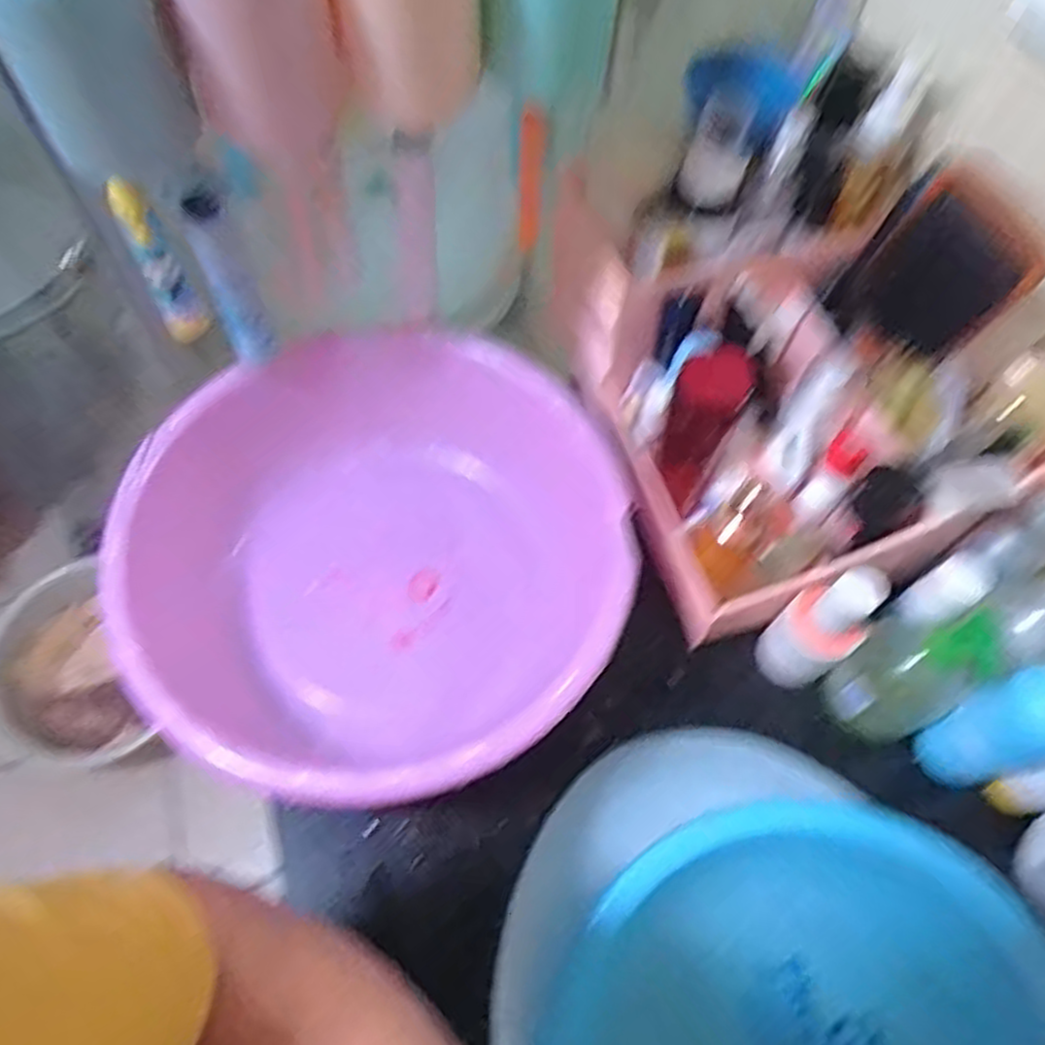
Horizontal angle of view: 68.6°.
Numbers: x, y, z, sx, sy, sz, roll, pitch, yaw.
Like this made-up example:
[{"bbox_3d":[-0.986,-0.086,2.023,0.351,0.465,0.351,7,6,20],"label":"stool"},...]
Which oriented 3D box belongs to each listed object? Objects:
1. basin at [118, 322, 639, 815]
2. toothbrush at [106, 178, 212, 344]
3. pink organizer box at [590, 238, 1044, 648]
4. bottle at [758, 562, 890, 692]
[{"bbox_3d":[-0.092,0.022,0.557,0.330,0.126,0.313,1,63,-2],"label":"basin"},{"bbox_3d":[-0.213,-0.150,0.448,0.023,0.135,0.025,-21,66,-13],"label":"toothbrush"},{"bbox_3d":[0.194,-0.066,0.564,0.201,0.149,0.229,-13,64,-9],"label":"pink organizer box"},{"bbox_3d":[0.206,0.076,0.535,0.043,0.126,0.052,-30,68,-16],"label":"bottle"}]

